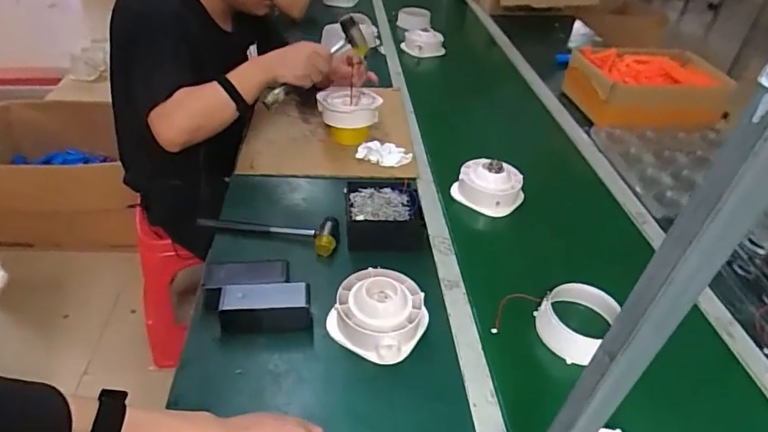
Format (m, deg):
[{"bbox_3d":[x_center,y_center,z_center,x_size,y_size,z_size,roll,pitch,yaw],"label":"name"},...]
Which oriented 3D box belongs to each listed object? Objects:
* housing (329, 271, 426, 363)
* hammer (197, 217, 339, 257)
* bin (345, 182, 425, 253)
[{"bbox_3d":[-0.006,0.147,0.744,0.124,0.074,0.131,3,38,-2],"label":"housing"},{"bbox_3d":[-0.213,0.024,0.900,0.263,0.056,0.072,7,38,4],"label":"hammer"},{"bbox_3d":[0.000,-0.001,0.908,0.137,0.055,0.138,-2,39,-7],"label":"bin"}]

